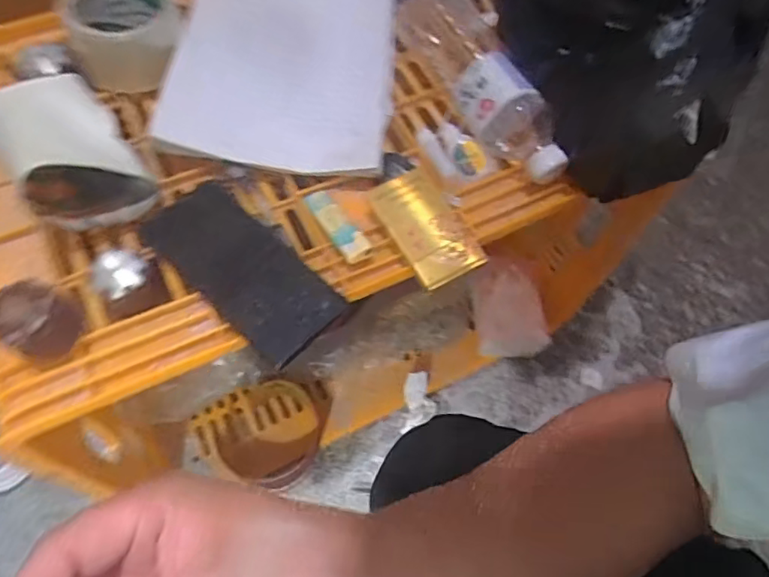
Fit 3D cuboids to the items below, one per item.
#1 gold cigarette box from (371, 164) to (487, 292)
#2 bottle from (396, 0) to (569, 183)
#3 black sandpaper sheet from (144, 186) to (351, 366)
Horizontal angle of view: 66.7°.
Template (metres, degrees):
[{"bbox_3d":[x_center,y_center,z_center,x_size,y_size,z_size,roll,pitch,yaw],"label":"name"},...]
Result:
[{"bbox_3d":[0.038,-0.051,0.480,0.065,0.024,0.098,-27,68,-16],"label":"gold cigarette box"},{"bbox_3d":[0.088,-0.203,0.547,0.074,0.080,0.253,-16,65,-12],"label":"bottle"},{"bbox_3d":[-0.109,-0.015,0.457,0.166,0.025,0.074,40,67,16],"label":"black sandpaper sheet"}]

